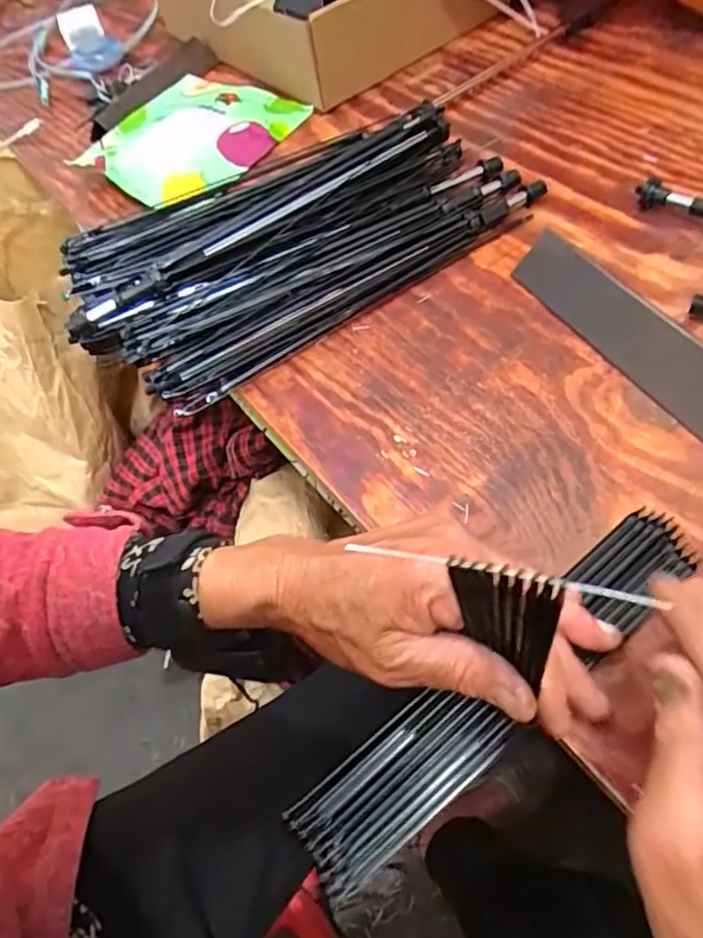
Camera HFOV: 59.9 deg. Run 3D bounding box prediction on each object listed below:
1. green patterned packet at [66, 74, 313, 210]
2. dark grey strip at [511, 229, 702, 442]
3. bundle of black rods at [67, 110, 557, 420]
[{"bbox_3d":[-0.155,-0.327,0.601,0.172,0.027,0.192,26,65,24],"label":"green patterned packet"},{"bbox_3d":[0.169,-0.084,0.374,0.004,0.037,0.189,3,42,-42],"label":"dark grey strip"},{"bbox_3d":[-0.037,-0.175,0.455,0.351,0.047,0.166,-29,57,-10],"label":"bundle of black rods"}]

